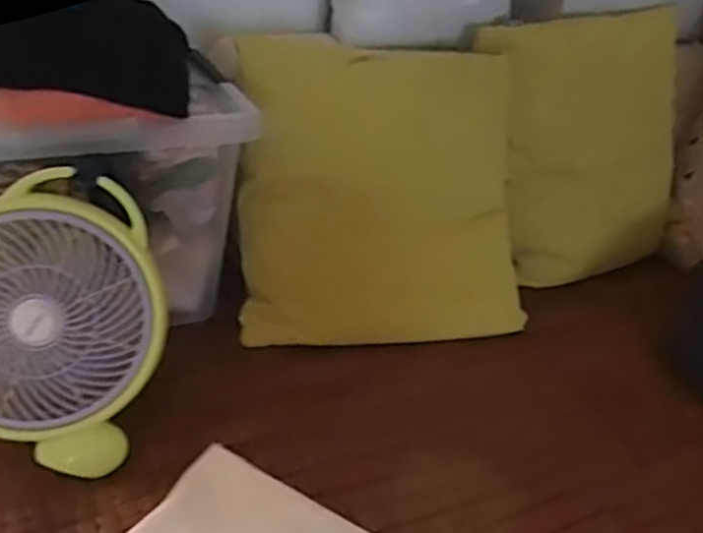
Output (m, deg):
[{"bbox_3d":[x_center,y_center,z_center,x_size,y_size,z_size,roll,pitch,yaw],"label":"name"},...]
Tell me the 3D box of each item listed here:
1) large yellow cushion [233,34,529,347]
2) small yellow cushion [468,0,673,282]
[{"bbox_3d":[0.045,-0.099,0.948,0.381,0.392,0.092,-1,6,-15],"label":"large yellow cushion"},{"bbox_3d":[0.364,-0.183,1.112,0.348,0.378,0.090,-14,17,-19],"label":"small yellow cushion"}]

